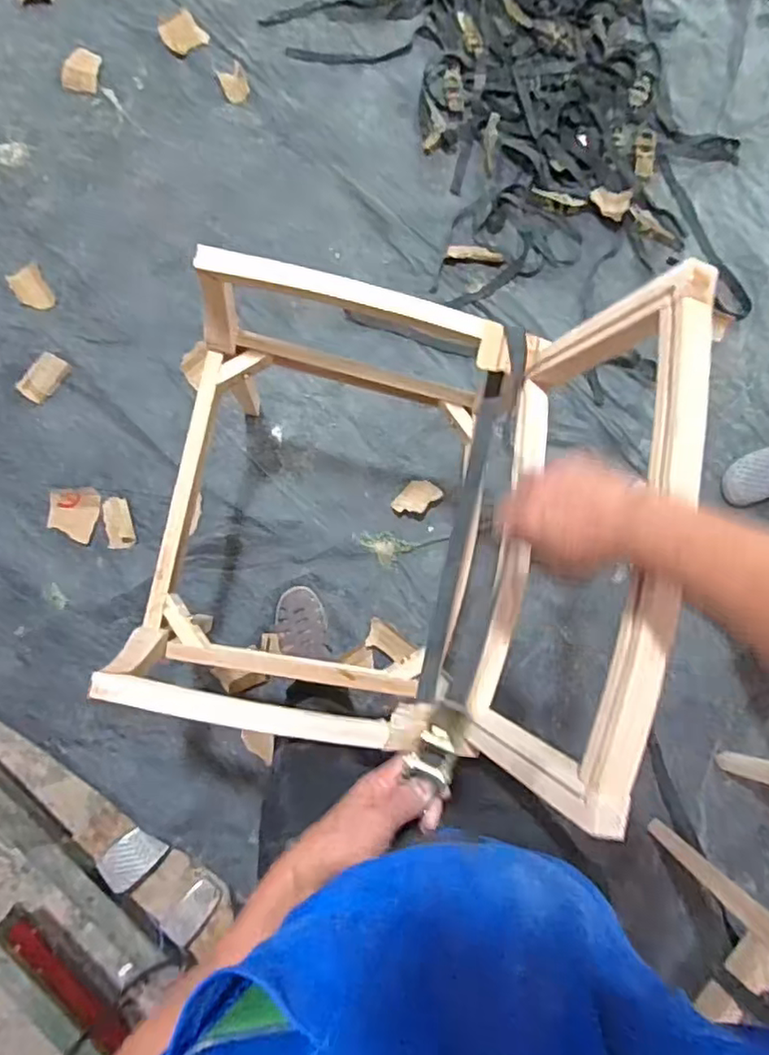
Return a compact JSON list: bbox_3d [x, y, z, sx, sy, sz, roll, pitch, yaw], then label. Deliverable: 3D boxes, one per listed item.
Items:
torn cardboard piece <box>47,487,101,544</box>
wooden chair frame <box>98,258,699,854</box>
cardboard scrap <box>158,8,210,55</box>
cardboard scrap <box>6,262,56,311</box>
[{"bbox_3d":[-0.681,-0.032,1.363,0.108,0.017,0.115,8,87,-2],"label":"torn cardboard piece"},{"bbox_3d":[-0.033,-0.016,0.746,0.550,0.488,0.552,11,87,-2],"label":"wooden chair frame"},{"bbox_3d":[-0.472,-1.150,1.446,0.094,0.032,0.089,-39,89,-4],"label":"cardboard scrap"},{"bbox_3d":[-0.786,-0.532,1.388,0.068,0.013,0.107,-33,89,-4],"label":"cardboard scrap"}]

